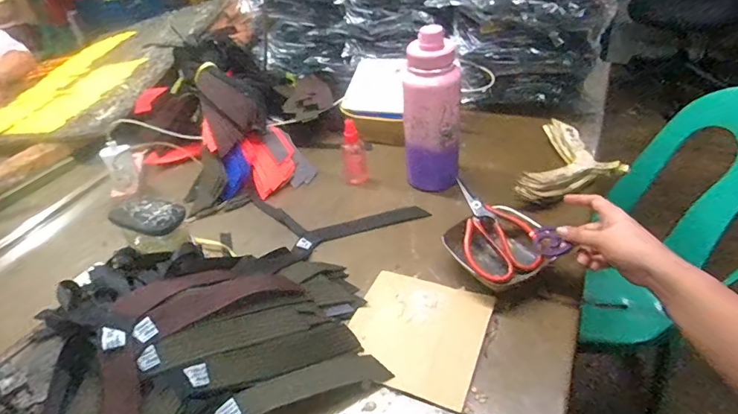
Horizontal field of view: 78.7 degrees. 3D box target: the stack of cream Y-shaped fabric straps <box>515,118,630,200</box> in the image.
[{"bbox_3d":[0.344,-0.073,0.749,0.142,0.026,0.220,15,44,26],"label":"stack of cream Y-shaped fabric straps"}]

